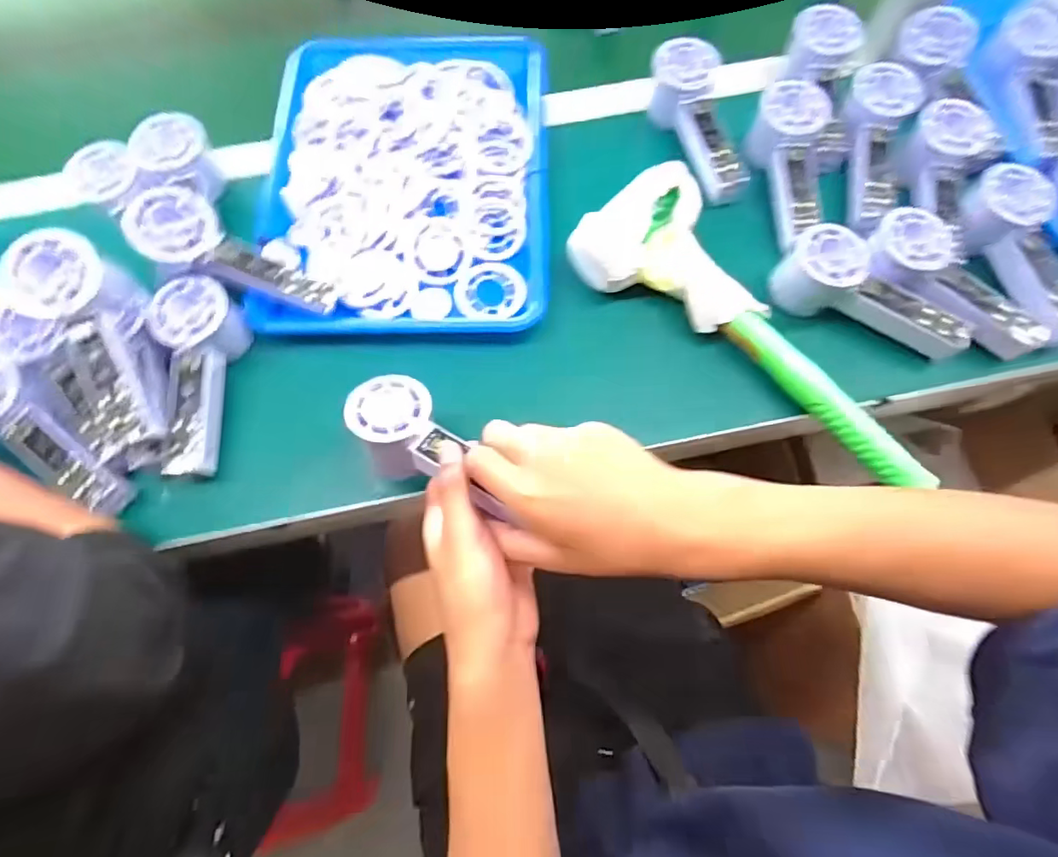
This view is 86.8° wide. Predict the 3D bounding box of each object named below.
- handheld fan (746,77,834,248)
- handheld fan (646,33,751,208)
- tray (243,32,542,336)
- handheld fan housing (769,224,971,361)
[{"bbox_3d":[0.236,-0.235,0.505,0.059,0.053,0.148,0,82,1],"label":"handheld fan"},{"bbox_3d":[0.160,-0.282,0.526,0.059,0.049,0.148,-17,84,-6],"label":"handheld fan"},{"bbox_3d":[-0.113,-0.242,0.528,0.257,0.036,0.331,0,68,1],"label":"tray"},{"bbox_3d":[0.278,-0.107,0.464,0.153,0.056,0.054,29,71,-1],"label":"handheld fan housing"}]

